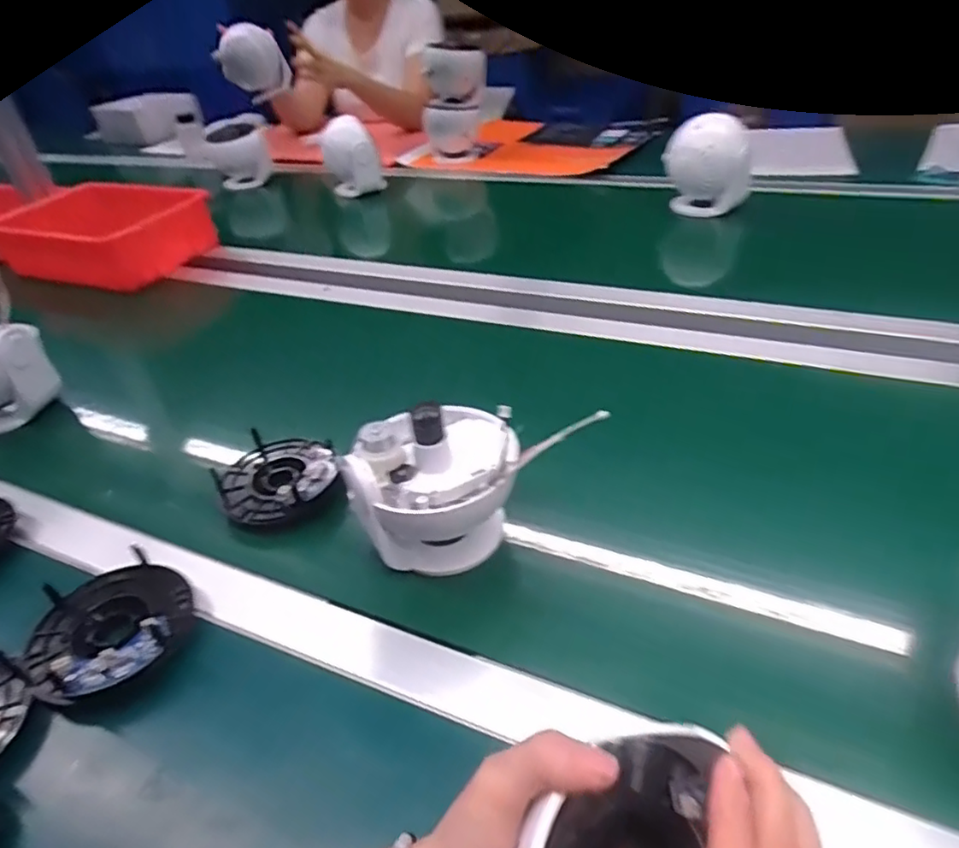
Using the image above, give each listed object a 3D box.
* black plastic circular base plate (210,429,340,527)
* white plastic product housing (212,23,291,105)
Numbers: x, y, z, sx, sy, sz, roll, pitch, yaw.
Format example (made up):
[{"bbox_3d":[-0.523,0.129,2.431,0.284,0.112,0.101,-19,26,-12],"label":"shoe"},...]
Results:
[{"bbox_3d":[-0.173,0.043,0.527,0.098,0.028,0.096,-6,38,4],"label":"black plastic circular base plate"},{"bbox_3d":[-0.468,-0.744,1.272,0.135,0.136,0.110,-21,40,-15],"label":"white plastic product housing"}]

